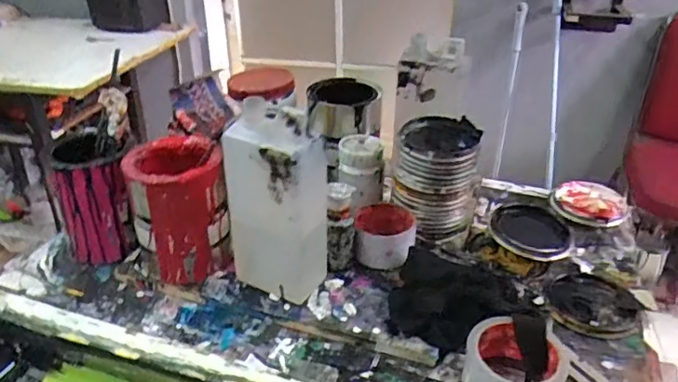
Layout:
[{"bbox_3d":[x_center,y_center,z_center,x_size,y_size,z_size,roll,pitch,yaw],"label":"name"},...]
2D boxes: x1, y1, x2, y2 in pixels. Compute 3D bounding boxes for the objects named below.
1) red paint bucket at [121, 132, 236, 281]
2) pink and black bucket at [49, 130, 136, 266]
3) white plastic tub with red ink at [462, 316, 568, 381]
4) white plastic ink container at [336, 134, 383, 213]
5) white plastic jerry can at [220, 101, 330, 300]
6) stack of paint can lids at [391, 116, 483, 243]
[{"bbox_3d":[-0.187,0.029,0.669,0.101,0.154,0.102,0,31,0],"label":"red paint bucket"},{"bbox_3d":[-0.305,0.008,0.715,0.089,0.150,0.097,-11,33,-18],"label":"pink and black bucket"},{"bbox_3d":[0.169,0.174,0.547,0.092,0.052,0.081,10,32,16],"label":"white plastic tub with red ink"},{"bbox_3d":[0.029,-0.028,0.777,0.059,0.079,0.061,2,31,4],"label":"white plastic ink container"},{"bbox_3d":[-0.066,0.015,0.612,0.095,0.224,0.062,14,34,22],"label":"white plastic jerry can"},{"bbox_3d":[0.124,-0.014,0.739,0.106,0.143,0.095,3,30,9],"label":"stack of paint can lids"}]

